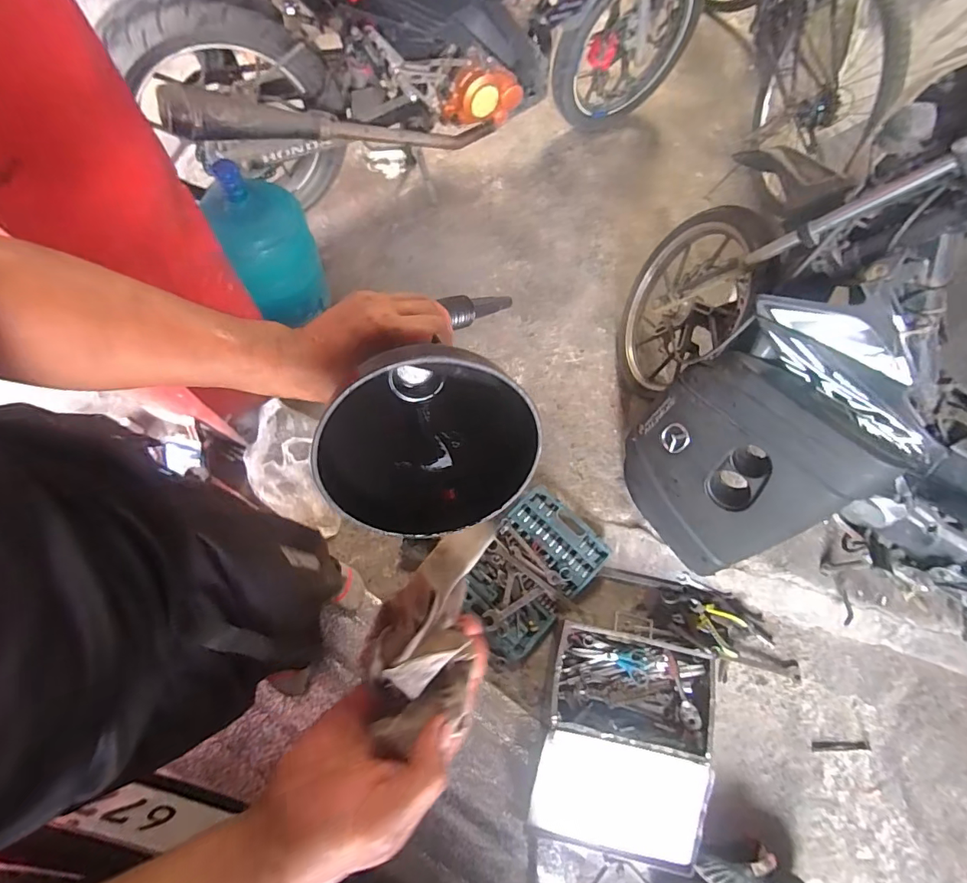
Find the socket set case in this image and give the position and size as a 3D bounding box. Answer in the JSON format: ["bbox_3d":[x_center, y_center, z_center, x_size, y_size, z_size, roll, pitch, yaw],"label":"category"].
[{"bbox_3d":[0.119,0.350,1.252,0.266,0.051,0.381,41,75,11],"label":"socket set case"}]

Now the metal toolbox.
[{"bbox_3d":[0.346,0.716,1.123,0.404,0.107,0.494,12,72,2],"label":"metal toolbox"}]

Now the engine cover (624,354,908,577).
[{"bbox_3d":[0.588,0.046,1.145,0.148,0.544,0.419,-22,63,-35],"label":"engine cover"}]

